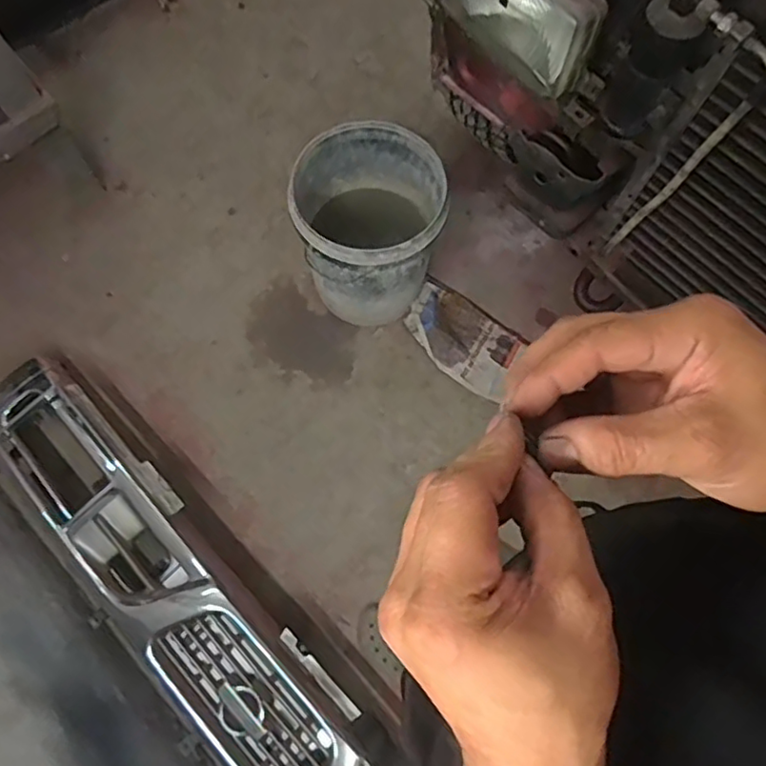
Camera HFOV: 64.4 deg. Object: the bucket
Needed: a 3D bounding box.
[{"bbox_3d":[-0.034,-0.340,1.352,0.308,0.330,0.326,0,73,0],"label":"bucket"}]

